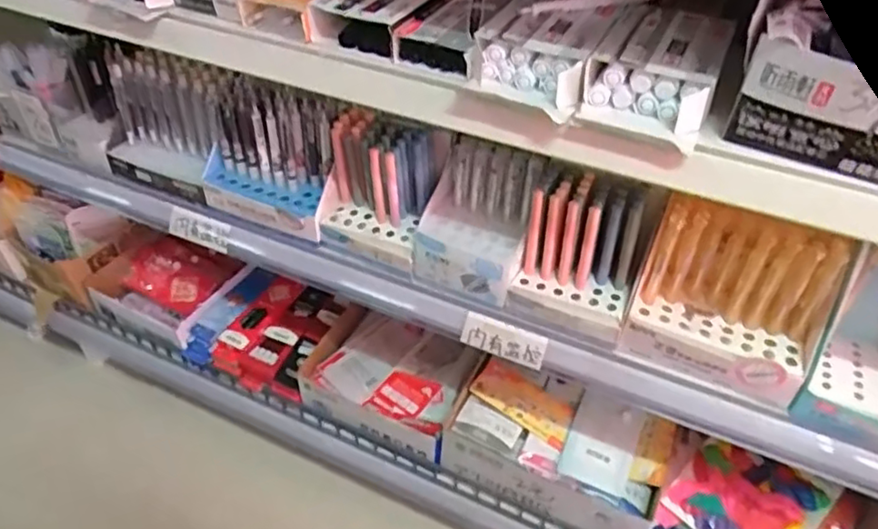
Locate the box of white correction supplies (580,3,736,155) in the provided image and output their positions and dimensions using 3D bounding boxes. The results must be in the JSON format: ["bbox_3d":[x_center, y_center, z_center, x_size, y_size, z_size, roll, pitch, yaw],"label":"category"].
[{"bbox_3d":[0.180,-0.153,0.509,0.089,0.046,0.157,24,47,21],"label":"box of white correction supplies"}]

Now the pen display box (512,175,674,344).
[{"bbox_3d":[0.147,-0.013,0.639,0.118,0.129,0.095,17,45,15],"label":"pen display box"}]

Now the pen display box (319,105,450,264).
[{"bbox_3d":[-0.067,-0.093,0.704,0.118,0.121,0.114,15,45,12],"label":"pen display box"}]

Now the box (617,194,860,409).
[{"bbox_3d":[0.273,0.033,0.587,0.163,0.139,0.078,20,46,17],"label":"box"}]

